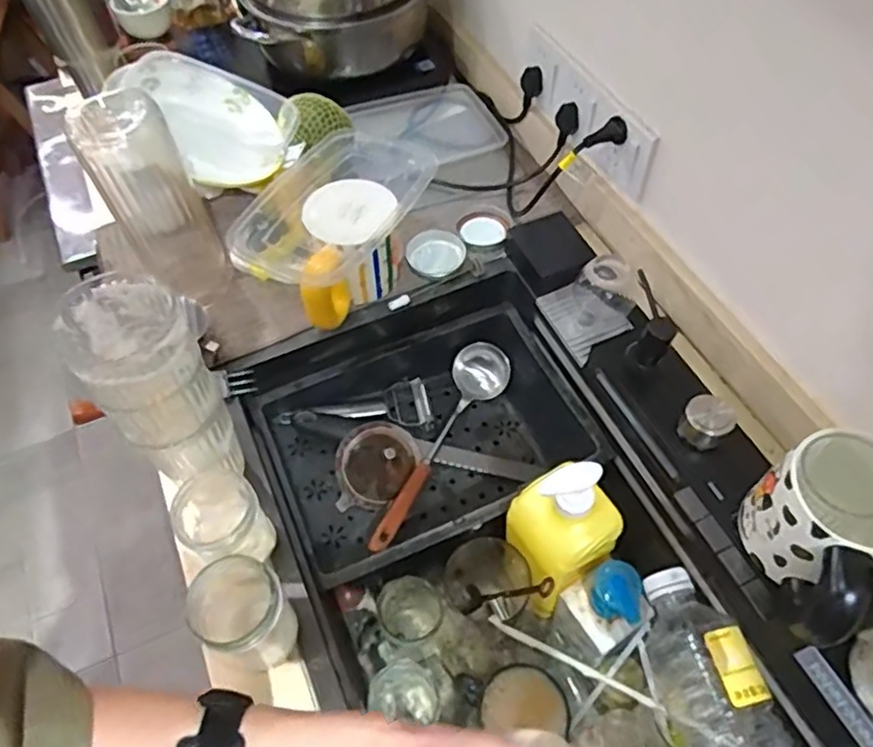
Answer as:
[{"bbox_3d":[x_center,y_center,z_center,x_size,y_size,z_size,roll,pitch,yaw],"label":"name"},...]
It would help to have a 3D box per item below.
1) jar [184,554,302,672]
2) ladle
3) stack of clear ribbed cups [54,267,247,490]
[{"bbox_3d":[-0.146,0.184,0.505,0.067,0.100,0.062,-1,56,1],"label":"jar"},{"bbox_3d":[-0.008,0.077,0.757,0.067,0.065,0.289,26,61,17],"label":"ladle"},{"bbox_3d":[-0.213,0.019,0.519,0.079,0.192,0.081,35,64,22],"label":"stack of clear ribbed cups"}]

